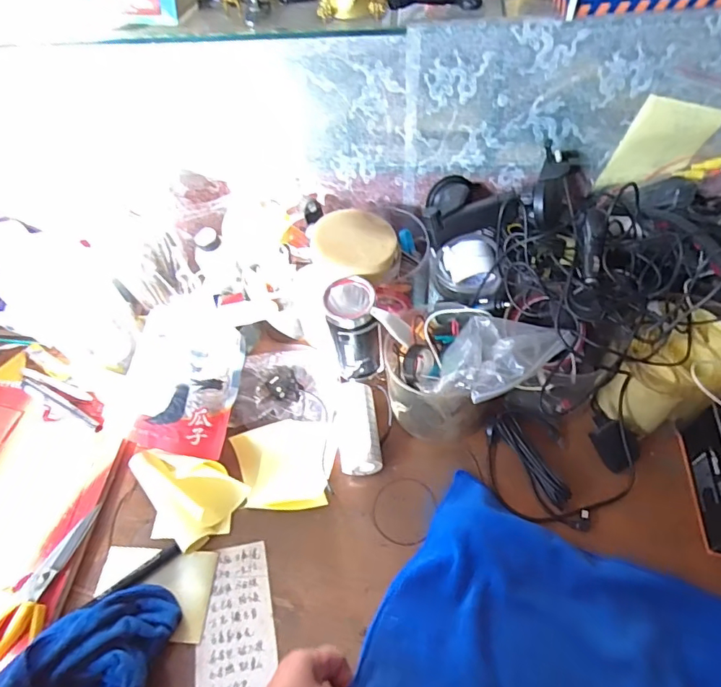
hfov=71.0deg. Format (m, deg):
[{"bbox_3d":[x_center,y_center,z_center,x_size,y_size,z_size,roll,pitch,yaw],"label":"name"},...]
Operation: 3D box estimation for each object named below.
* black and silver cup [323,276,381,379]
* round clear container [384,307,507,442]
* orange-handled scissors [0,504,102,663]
[{"bbox_3d":[-0.006,-0.013,0.603,0.065,0.138,0.055,-7,55,0],"label":"black and silver cup"},{"bbox_3d":[0.092,0.036,0.585,0.115,0.095,0.120,-28,58,-14],"label":"round clear container"},{"bbox_3d":[-0.350,0.267,0.535,0.074,0.012,0.196,25,61,20],"label":"orange-handled scissors"}]

